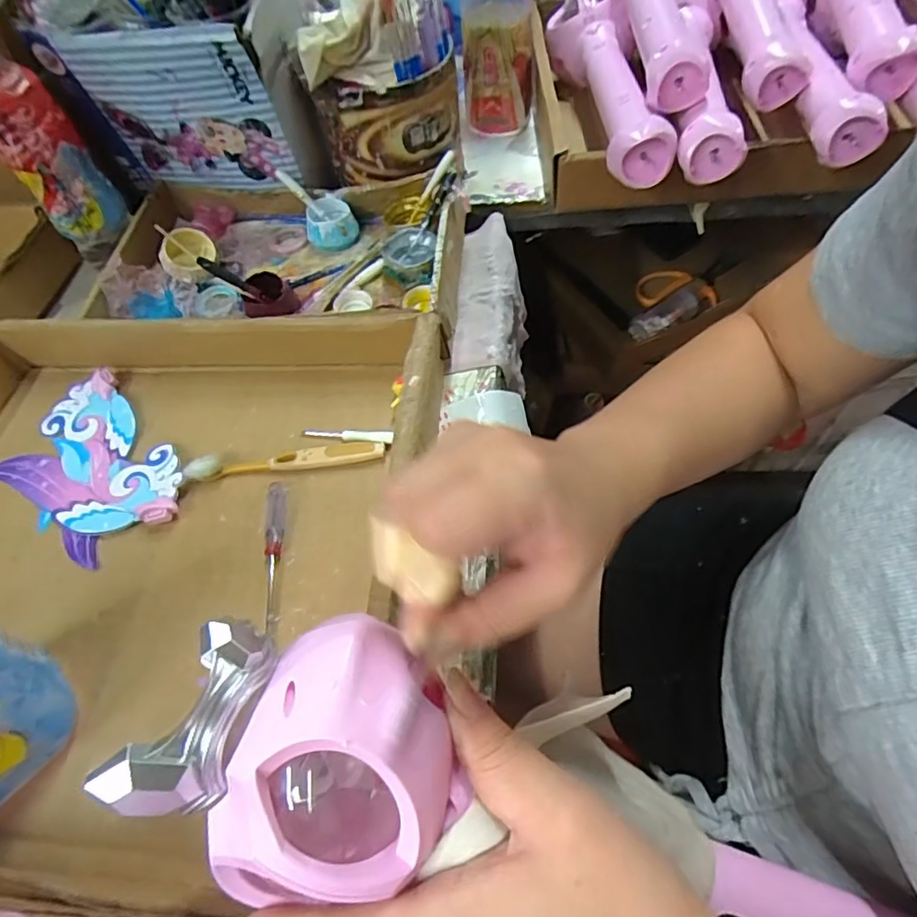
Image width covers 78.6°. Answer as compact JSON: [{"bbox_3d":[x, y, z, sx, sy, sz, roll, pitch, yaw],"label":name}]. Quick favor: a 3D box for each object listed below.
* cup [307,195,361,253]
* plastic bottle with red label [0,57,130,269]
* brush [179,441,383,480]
[{"bbox_3d":[-0.118,-0.216,0.522,0.045,0.032,0.042,-2,57,4],"label":"cup"},{"bbox_3d":[-0.329,-0.245,0.446,0.058,0.181,0.052,-38,66,-18],"label":"plastic bottle with red label"},{"bbox_3d":[-0.121,0.000,0.394,0.137,0.014,0.018,-8,57,0],"label":"brush"}]

